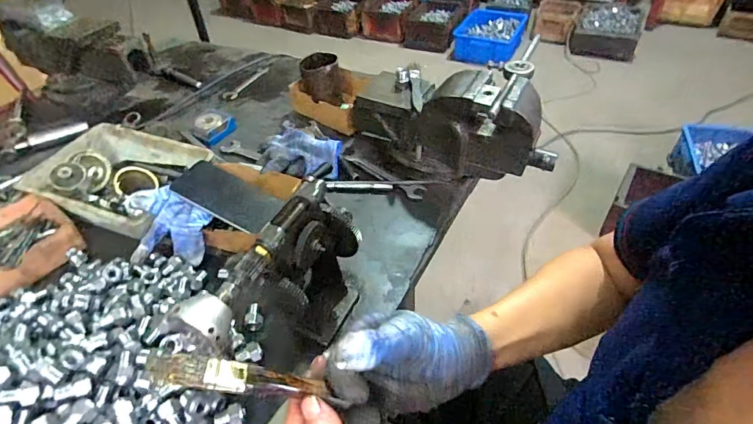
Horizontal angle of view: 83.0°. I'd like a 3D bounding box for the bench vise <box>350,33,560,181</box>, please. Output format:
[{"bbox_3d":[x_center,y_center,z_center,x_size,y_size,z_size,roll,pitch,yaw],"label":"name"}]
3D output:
[{"bbox_3d":[0.118,-0.150,0.699,0.306,0.140,0.136,5,45,9],"label":"bench vise"}]

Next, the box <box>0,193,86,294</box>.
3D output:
[{"bbox_3d":[-0.522,0.055,0.589,0.144,0.044,0.177,25,51,26],"label":"box"}]

